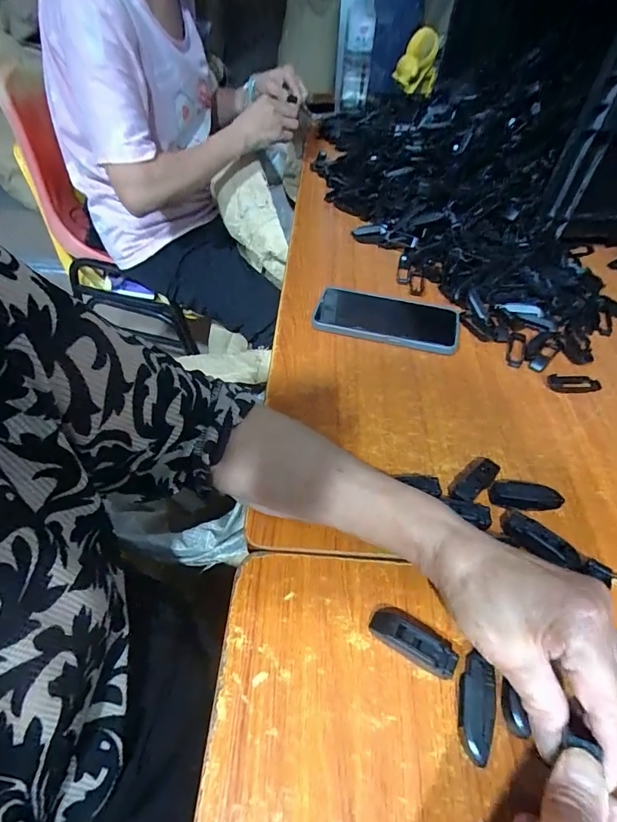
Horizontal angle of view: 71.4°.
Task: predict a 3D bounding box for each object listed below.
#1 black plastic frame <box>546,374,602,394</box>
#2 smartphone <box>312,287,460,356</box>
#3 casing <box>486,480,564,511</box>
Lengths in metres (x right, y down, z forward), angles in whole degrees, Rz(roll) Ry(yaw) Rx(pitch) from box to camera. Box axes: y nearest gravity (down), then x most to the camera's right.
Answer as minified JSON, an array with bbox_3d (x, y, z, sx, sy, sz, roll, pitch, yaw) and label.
[{"bbox_3d":[0.281,-0.029,0.452,0.053,0.004,0.023,6,50,1],"label":"black plastic frame"},{"bbox_3d":[0.090,-0.110,0.496,0.161,0.012,0.080,12,51,6],"label":"smartphone"},{"bbox_3d":[0.178,0.069,0.356,0.052,0.018,0.021,3,50,-2],"label":"casing"}]

